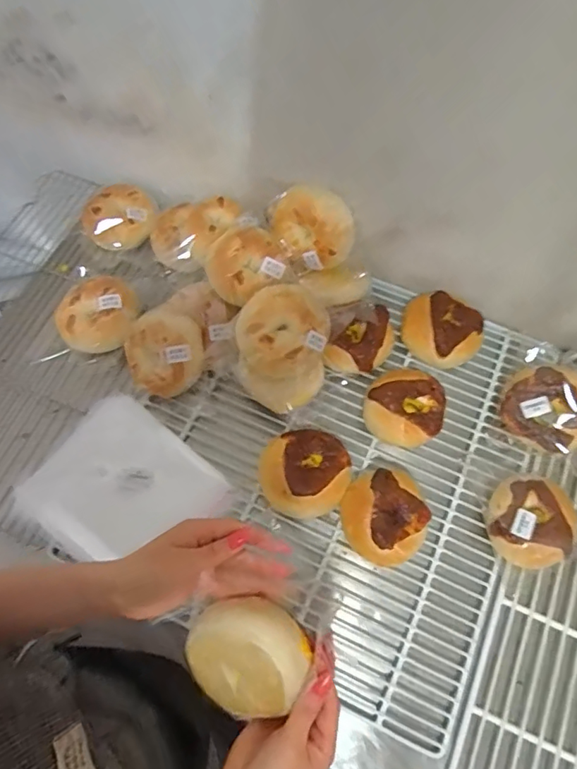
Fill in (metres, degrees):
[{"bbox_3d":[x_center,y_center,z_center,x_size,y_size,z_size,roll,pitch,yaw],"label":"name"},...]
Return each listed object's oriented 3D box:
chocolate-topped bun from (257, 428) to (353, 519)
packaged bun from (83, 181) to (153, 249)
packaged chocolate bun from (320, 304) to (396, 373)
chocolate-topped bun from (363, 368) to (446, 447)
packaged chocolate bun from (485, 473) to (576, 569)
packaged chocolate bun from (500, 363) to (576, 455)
[{"bbox_3d":[0.021,0.111,0.643,0.110,0.048,0.103,0,67,-1],"label":"chocolate-topped bun"},{"bbox_3d":[-0.261,-0.257,0.792,0.102,0.047,0.102,0,67,-1],"label":"packaged bun"},{"bbox_3d":[0.098,-0.066,0.702,0.094,0.046,0.093,7,68,2],"label":"packaged chocolate bun"},{"bbox_3d":[0.151,0.031,0.673,0.098,0.053,0.098,0,67,-1],"label":"chocolate-topped bun"},{"bbox_3d":[0.295,0.162,0.623,0.116,0.059,0.099,-33,72,-13],"label":"packaged chocolate bun"},{"bbox_3d":[0.333,0.030,0.663,0.106,0.076,0.088,37,72,13],"label":"packaged chocolate bun"}]

